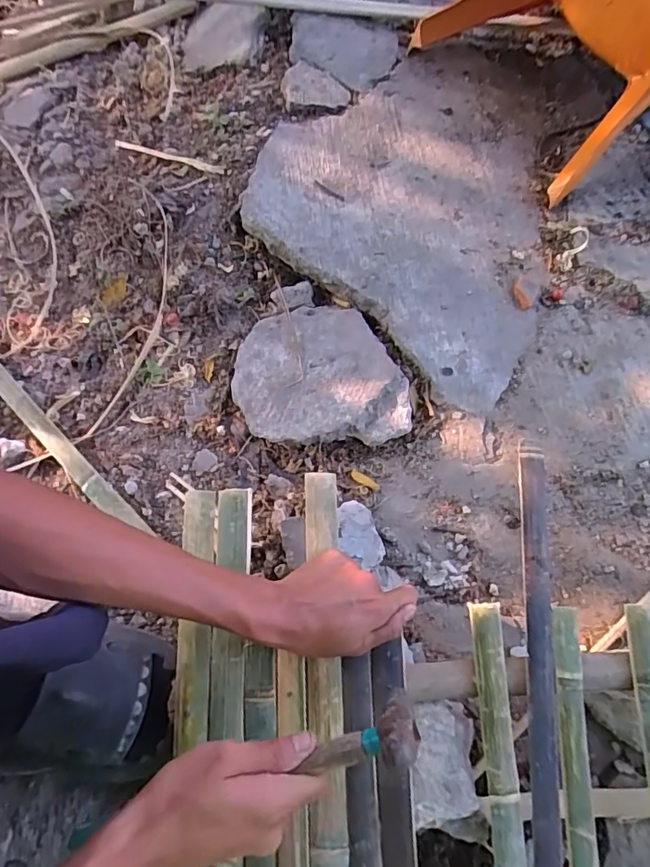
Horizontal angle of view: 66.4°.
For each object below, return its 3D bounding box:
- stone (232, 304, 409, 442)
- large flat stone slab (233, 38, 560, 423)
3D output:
[{"bbox_3d":[-0.006,-0.077,0.626,0.208,0.033,0.187,-2,69,-1],"label":"stone"},{"bbox_3d":[0.137,-0.378,0.727,0.424,0.060,0.654,19,70,7],"label":"large flat stone slab"}]

